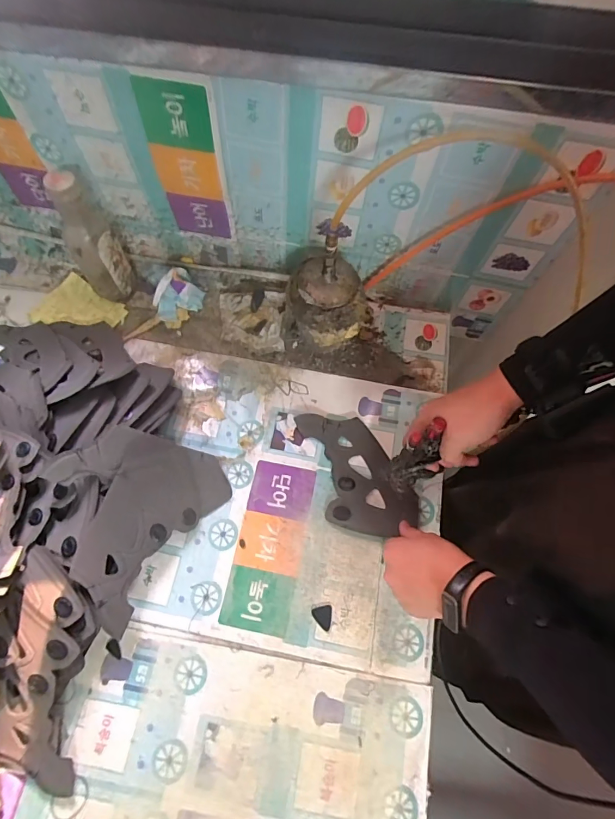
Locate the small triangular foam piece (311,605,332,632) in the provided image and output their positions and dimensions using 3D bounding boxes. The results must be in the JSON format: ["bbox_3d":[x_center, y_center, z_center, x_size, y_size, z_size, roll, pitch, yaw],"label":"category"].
[{"bbox_3d":[0.018,0.260,0.511,0.024,0.004,0.027,11,68,3],"label":"small triangular foam piece"}]

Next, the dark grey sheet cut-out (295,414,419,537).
[{"bbox_3d":[0.073,0.085,0.583,0.125,0.022,0.188,-16,68,-5],"label":"dark grey sheet cut-out"}]

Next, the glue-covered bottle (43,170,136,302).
[{"bbox_3d":[-0.316,-0.240,0.604,0.054,0.202,0.062,27,70,9],"label":"glue-covered bottle"}]

